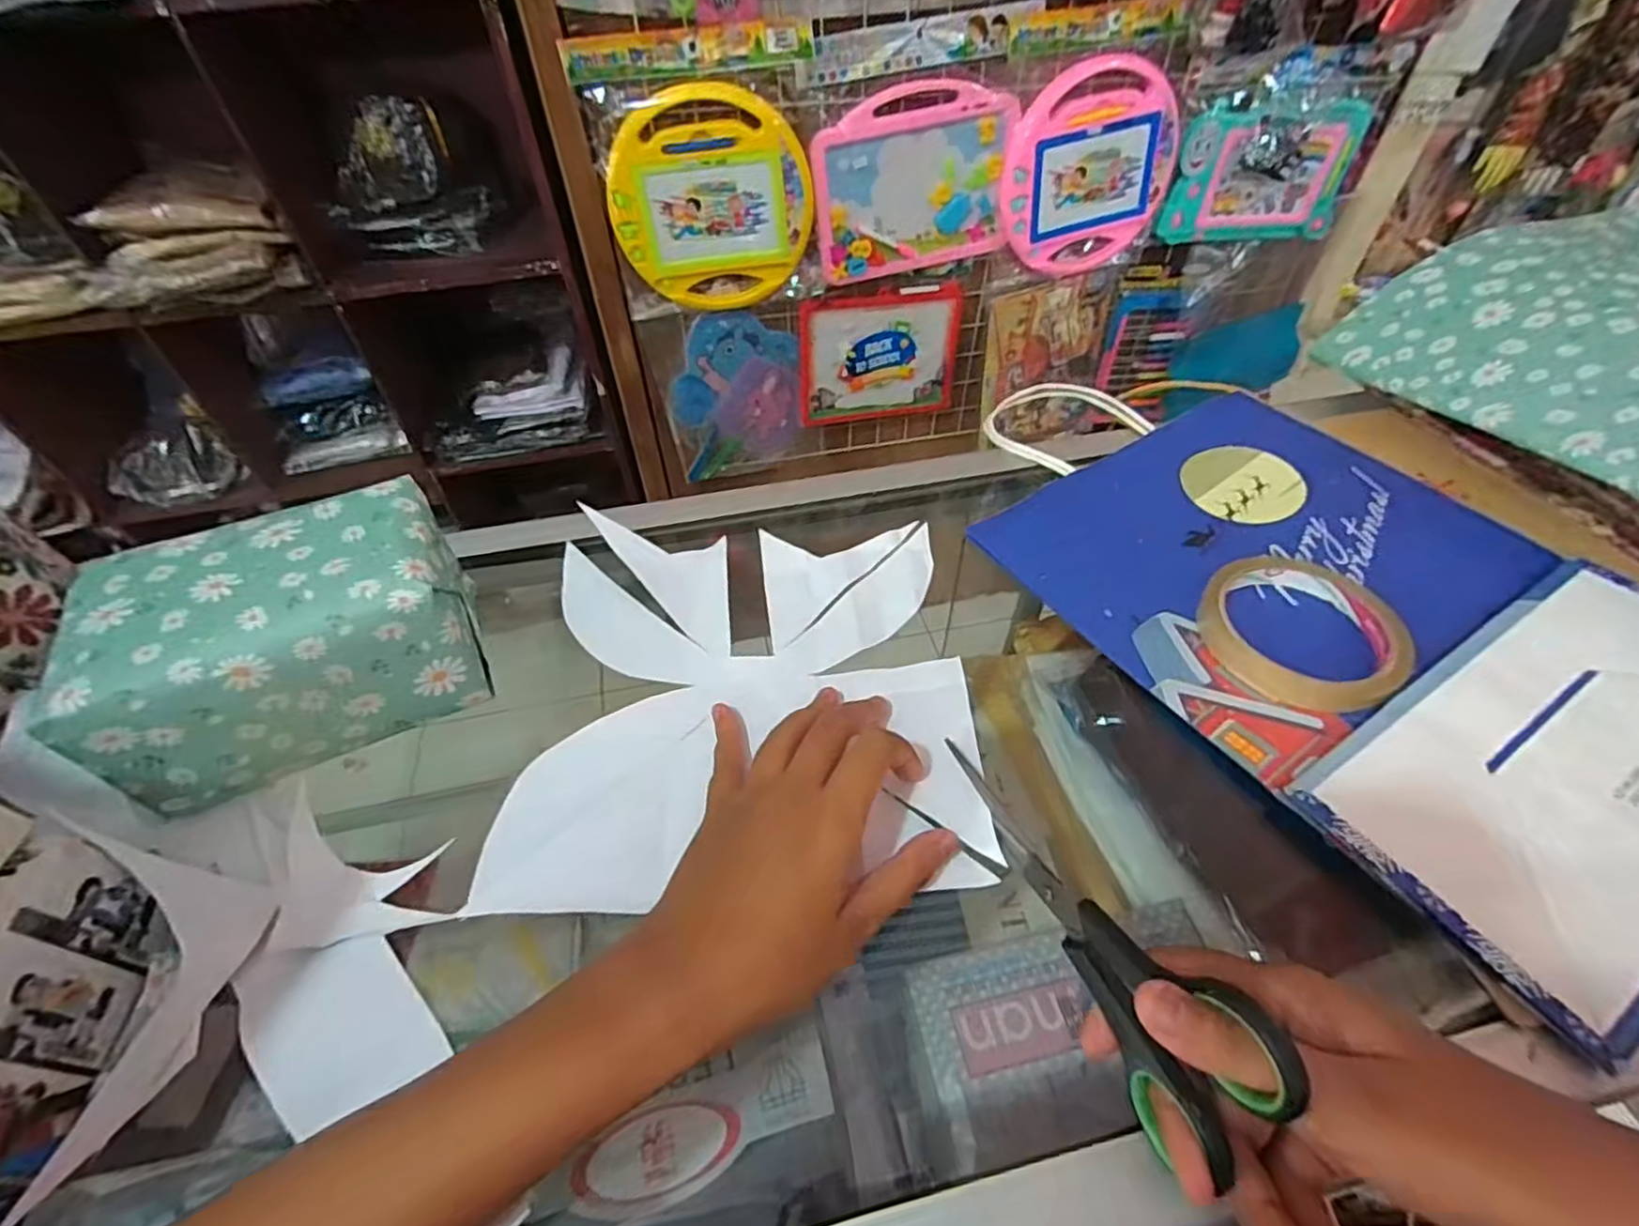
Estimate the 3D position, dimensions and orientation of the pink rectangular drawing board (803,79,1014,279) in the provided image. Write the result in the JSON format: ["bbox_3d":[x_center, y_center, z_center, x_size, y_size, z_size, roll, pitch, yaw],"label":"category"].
[{"bbox_3d":[0.133,-0.625,1.009,0.285,0.231,0.022,-8,49,-7],"label":"pink rectangular drawing board"}]

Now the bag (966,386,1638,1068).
[{"bbox_3d":[0.277,-0.026,0.382,0.273,0.020,0.379,-25,53,-20],"label":"bag"}]

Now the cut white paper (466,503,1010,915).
[{"bbox_3d":[-0.036,0.032,0.342,0.208,0.019,0.209,-3,49,-2],"label":"cut white paper"}]

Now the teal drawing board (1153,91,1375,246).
[{"bbox_3d":[0.707,-0.695,1.087,0.306,0.190,0.027,-8,49,-6],"label":"teal drawing board"}]

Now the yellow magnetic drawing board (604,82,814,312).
[{"bbox_3d":[-0.153,-0.575,0.983,0.275,0.270,0.026,-2,49,-2],"label":"yellow magnetic drawing board"}]

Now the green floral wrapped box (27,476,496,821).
[{"bbox_3d":[-0.234,0.010,0.311,0.140,0.073,0.089,-19,51,-16],"label":"green floral wrapped box"}]

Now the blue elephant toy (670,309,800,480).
[{"bbox_3d":[-0.144,-0.380,1.218,0.215,0.285,0.017,-7,49,-6],"label":"blue elephant toy"}]

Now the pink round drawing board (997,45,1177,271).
[{"bbox_3d":[0.402,-0.660,1.036,0.269,0.264,0.026,-11,49,-9],"label":"pink round drawing board"}]

